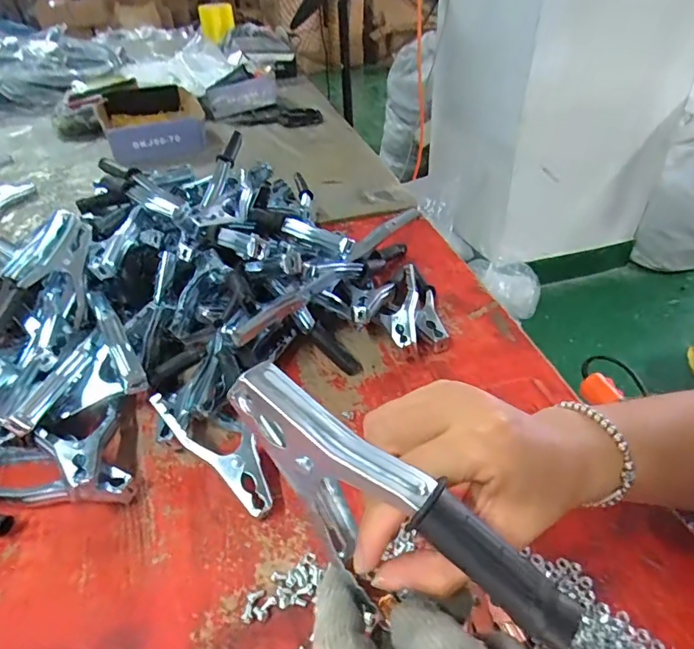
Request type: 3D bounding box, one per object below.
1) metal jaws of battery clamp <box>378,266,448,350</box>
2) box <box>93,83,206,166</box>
[{"bbox_3d":[0.073,-0.015,0.540,0.070,0.039,0.140,-1,40,3],"label":"metal jaws of battery clamp"},{"bbox_3d":[-0.433,-0.455,1.081,0.211,0.077,0.303,-19,42,-19],"label":"box"}]

